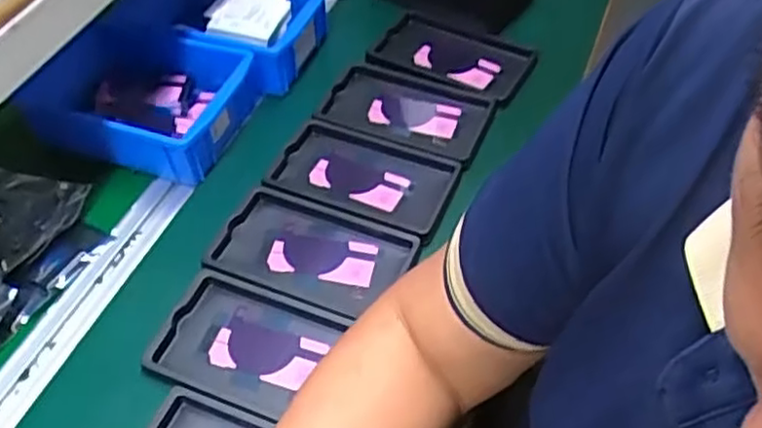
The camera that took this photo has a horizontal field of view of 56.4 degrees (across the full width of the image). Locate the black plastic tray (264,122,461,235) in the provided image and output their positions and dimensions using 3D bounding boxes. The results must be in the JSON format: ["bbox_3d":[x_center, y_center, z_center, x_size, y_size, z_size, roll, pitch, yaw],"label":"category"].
[{"bbox_3d":[-0.013,-0.039,0.652,0.159,0.017,0.101,16,53,16],"label":"black plastic tray"}]

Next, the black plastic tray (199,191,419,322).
[{"bbox_3d":[-0.056,0.032,0.596,0.155,0.024,0.096,14,52,15],"label":"black plastic tray"}]

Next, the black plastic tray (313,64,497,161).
[{"bbox_3d":[0.028,-0.103,0.708,0.159,0.020,0.097,17,53,18],"label":"black plastic tray"}]

